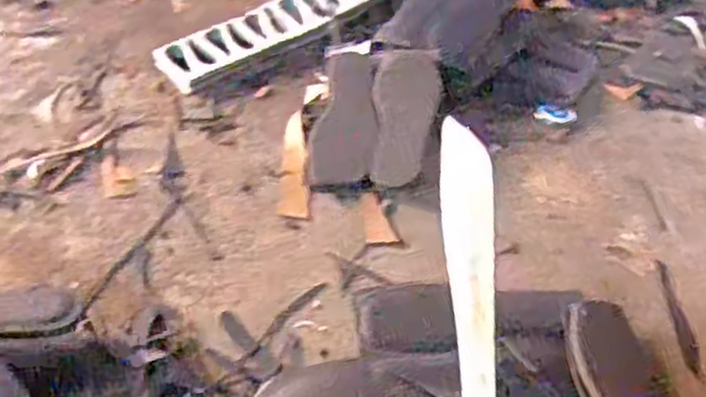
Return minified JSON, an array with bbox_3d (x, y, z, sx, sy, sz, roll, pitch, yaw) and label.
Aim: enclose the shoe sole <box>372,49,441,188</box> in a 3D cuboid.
[{"bbox_3d":[0.066,-0.114,0.974,0.088,0.023,0.230,9,53,4],"label":"shoe sole"}]

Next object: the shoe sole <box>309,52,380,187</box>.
[{"bbox_3d":[-0.006,-0.114,0.972,0.082,0.024,0.227,7,53,3],"label":"shoe sole"}]

